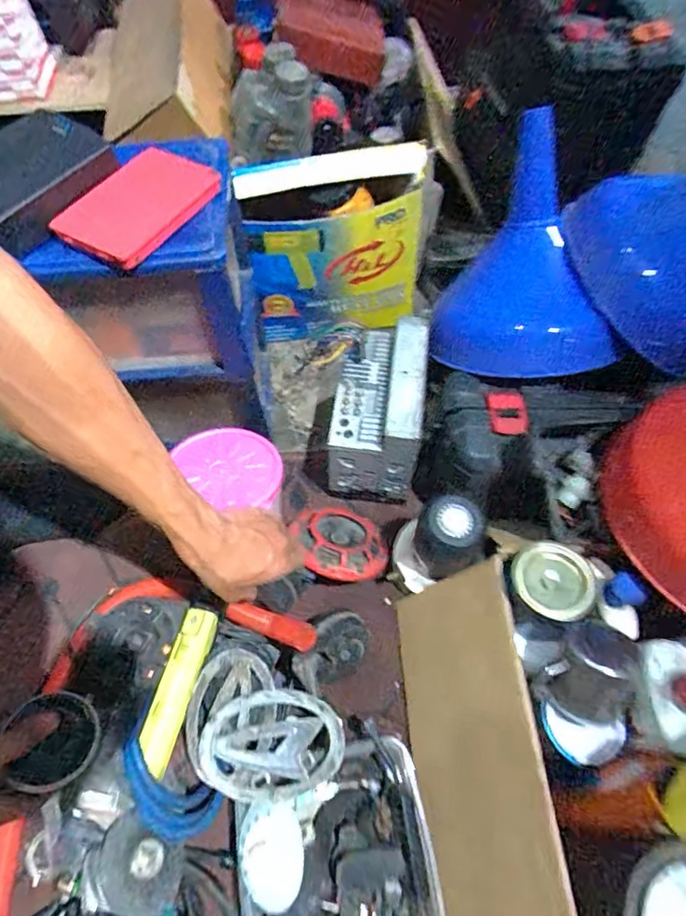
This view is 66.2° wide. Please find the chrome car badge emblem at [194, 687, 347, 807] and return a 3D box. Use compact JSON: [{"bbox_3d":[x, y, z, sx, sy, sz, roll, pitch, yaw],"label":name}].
[{"bbox_3d":[-0.069,0.272,0.499,0.137,0.018,0.091,-4,62,-3],"label":"chrome car badge emblem"}]

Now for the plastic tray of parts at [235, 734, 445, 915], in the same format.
[{"bbox_3d":[-0.006,0.359,0.474,0.168,0.043,0.161,-10,62,-6],"label":"plastic tray of parts"}]

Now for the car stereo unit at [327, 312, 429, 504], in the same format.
[{"bbox_3d":[0.034,-0.059,0.651,0.112,0.145,0.183,6,62,3],"label":"car stereo unit"}]

